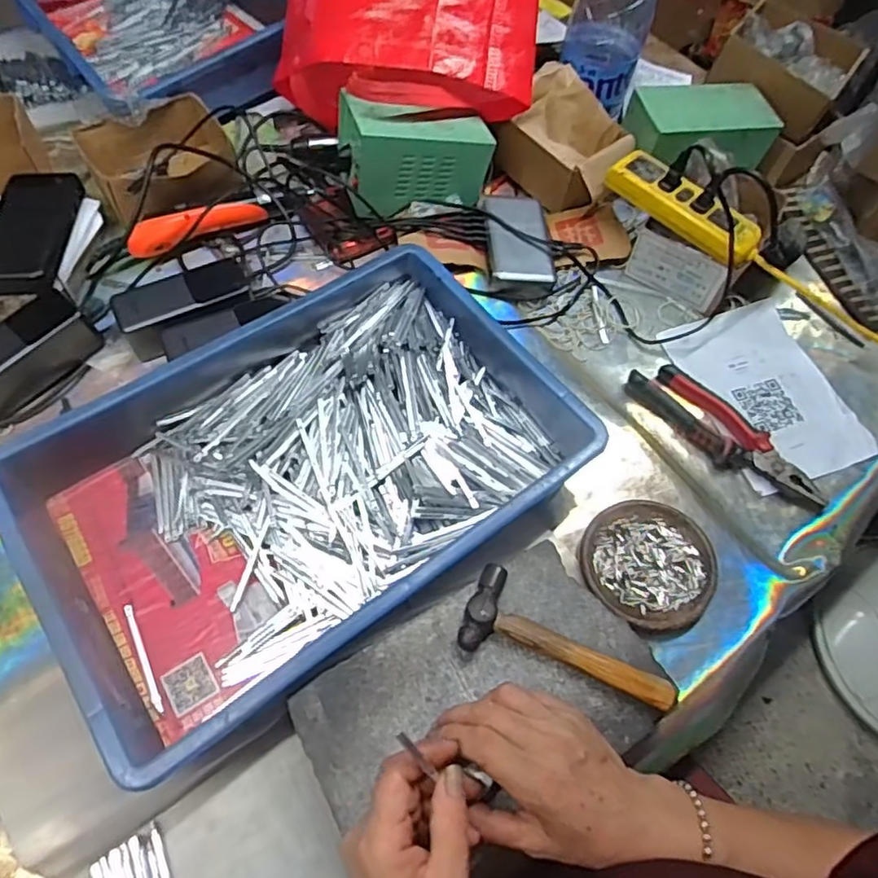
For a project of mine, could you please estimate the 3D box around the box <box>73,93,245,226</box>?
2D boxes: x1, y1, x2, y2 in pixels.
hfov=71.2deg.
[{"bbox_3d":[-0.320,-0.320,0.706,0.152,0.078,0.142,-26,66,-17],"label":"box"}]

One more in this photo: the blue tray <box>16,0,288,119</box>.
[{"bbox_3d":[-0.389,-0.593,0.861,0.299,0.084,0.444,-35,69,-21],"label":"blue tray"}]

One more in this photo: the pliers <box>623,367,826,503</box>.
[{"bbox_3d":[0.291,-0.007,0.626,0.209,0.016,0.060,42,66,18],"label":"pliers"}]

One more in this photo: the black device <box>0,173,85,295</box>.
[{"bbox_3d":[-0.430,-0.220,0.644,0.074,0.026,0.155,2,61,-3],"label":"black device"}]

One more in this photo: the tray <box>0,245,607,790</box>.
[{"bbox_3d":[-0.114,0.027,0.539,0.437,0.078,0.297,-33,68,-20],"label":"tray"}]

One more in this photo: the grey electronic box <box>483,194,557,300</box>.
[{"bbox_3d":[0.092,-0.228,0.723,0.073,0.040,0.129,-1,61,-5],"label":"grey electronic box"}]

